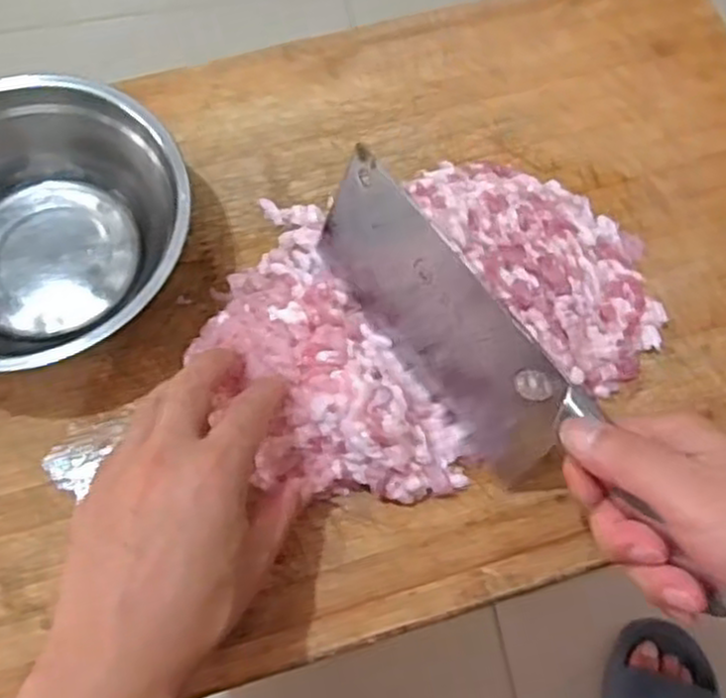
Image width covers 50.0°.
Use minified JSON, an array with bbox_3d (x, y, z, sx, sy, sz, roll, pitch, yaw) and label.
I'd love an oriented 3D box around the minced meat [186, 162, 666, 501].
[{"bbox_3d":[0.046,-0.023,0.448,0.253,0.035,0.192,-12,68,-5],"label":"minced meat"}]

